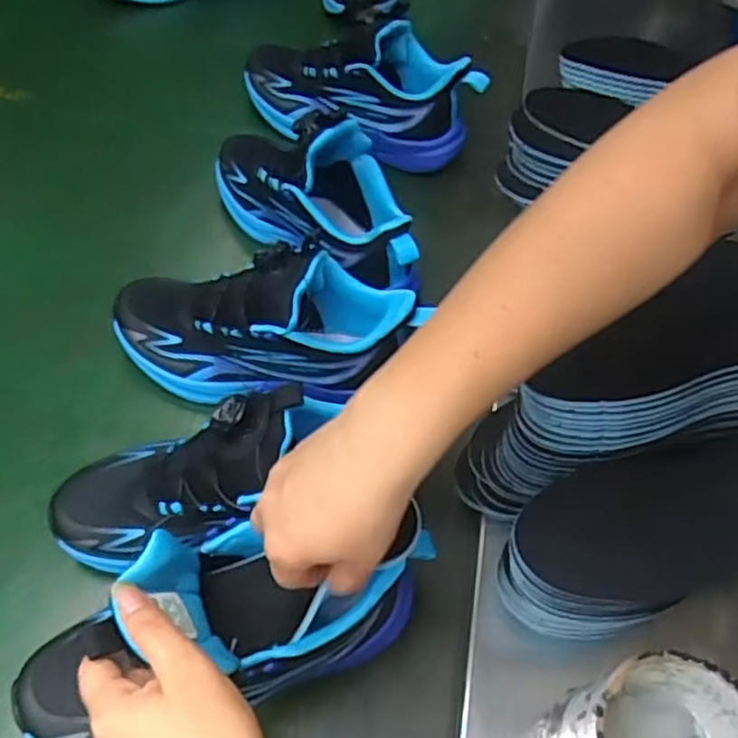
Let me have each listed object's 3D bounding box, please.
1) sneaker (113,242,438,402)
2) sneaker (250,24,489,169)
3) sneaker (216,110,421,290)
[{"bbox_3d":[-0.075,-0.036,0.528,0.244,0.102,0.080,-3,55,15],"label":"sneaker"},{"bbox_3d":[-0.012,-0.272,0.705,0.244,0.110,0.088,23,58,14],"label":"sneaker"},{"bbox_3d":[-0.045,-0.150,0.600,0.238,0.134,0.080,29,58,36],"label":"sneaker"}]

